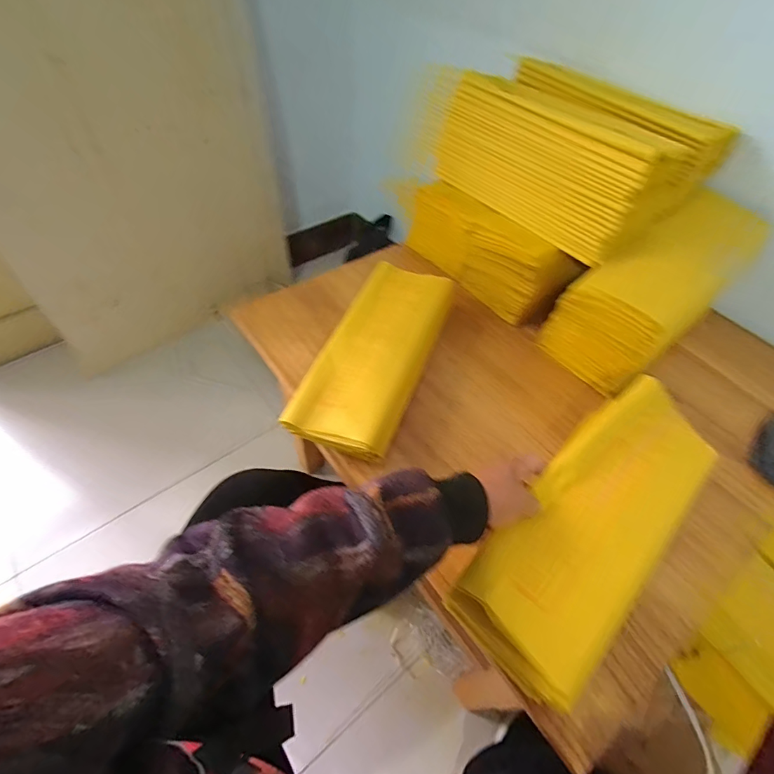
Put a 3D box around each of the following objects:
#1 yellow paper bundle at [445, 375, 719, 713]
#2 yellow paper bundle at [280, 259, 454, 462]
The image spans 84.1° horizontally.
[{"bbox_3d":[0.203,0.132,0.423,0.131,0.049,0.311,39,64,22],"label":"yellow paper bundle"},{"bbox_3d":[-0.011,-0.051,0.587,0.129,0.053,0.316,19,55,10],"label":"yellow paper bundle"}]

